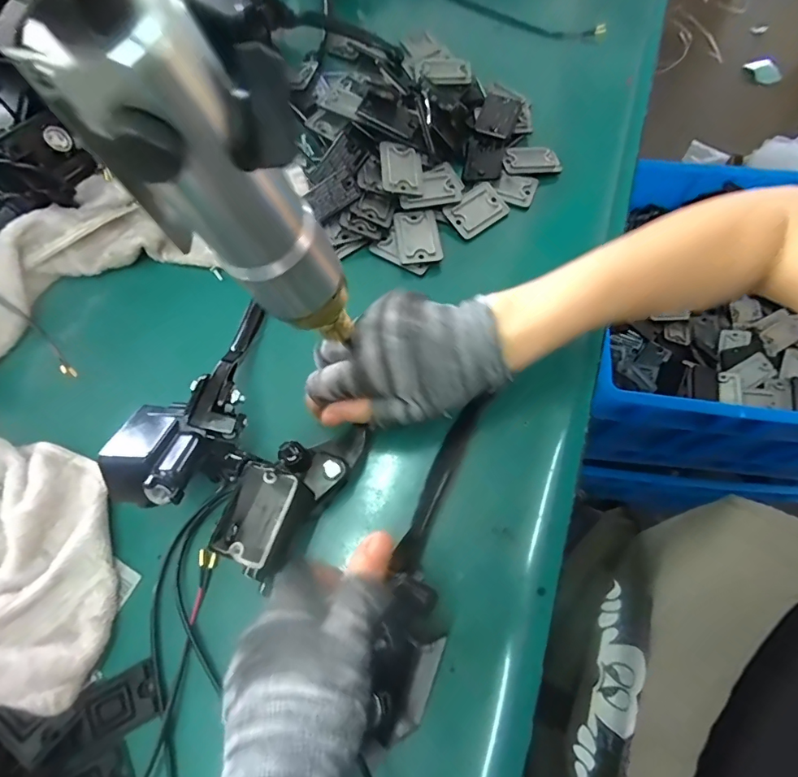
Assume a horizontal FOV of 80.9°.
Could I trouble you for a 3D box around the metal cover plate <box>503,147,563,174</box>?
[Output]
[{"bbox_3d":[0.122,-0.210,0.431,0.050,0.009,0.025,-1,68,-1],"label":"metal cover plate"}]

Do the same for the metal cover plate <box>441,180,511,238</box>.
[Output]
[{"bbox_3d":[0.068,-0.155,0.408,0.053,0.004,0.035,-38,89,-12],"label":"metal cover plate"}]

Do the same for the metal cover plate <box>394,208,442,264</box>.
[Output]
[{"bbox_3d":[0.016,-0.127,0.394,0.036,0.010,0.051,-8,68,-4],"label":"metal cover plate"}]

